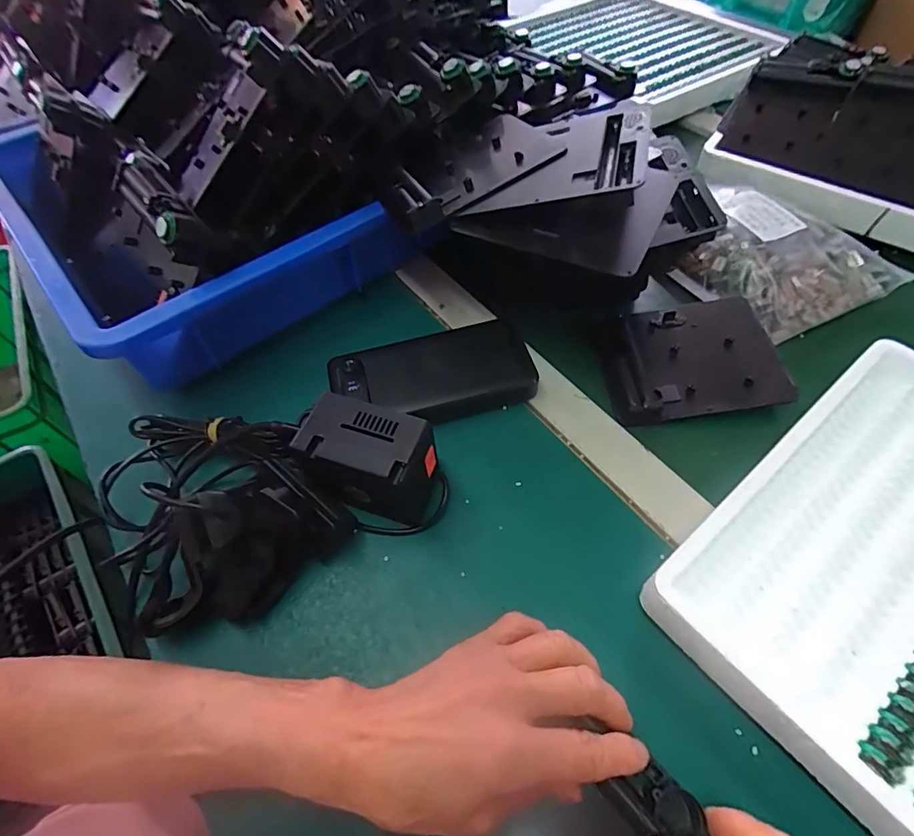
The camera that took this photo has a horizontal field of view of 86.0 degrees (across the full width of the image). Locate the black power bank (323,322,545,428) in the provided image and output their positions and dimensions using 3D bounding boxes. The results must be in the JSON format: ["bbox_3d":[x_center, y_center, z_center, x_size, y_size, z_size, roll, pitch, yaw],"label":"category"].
[{"bbox_3d":[-0.020,-0.033,0.386,0.152,0.031,0.072,-12,55,-8],"label":"black power bank"}]

